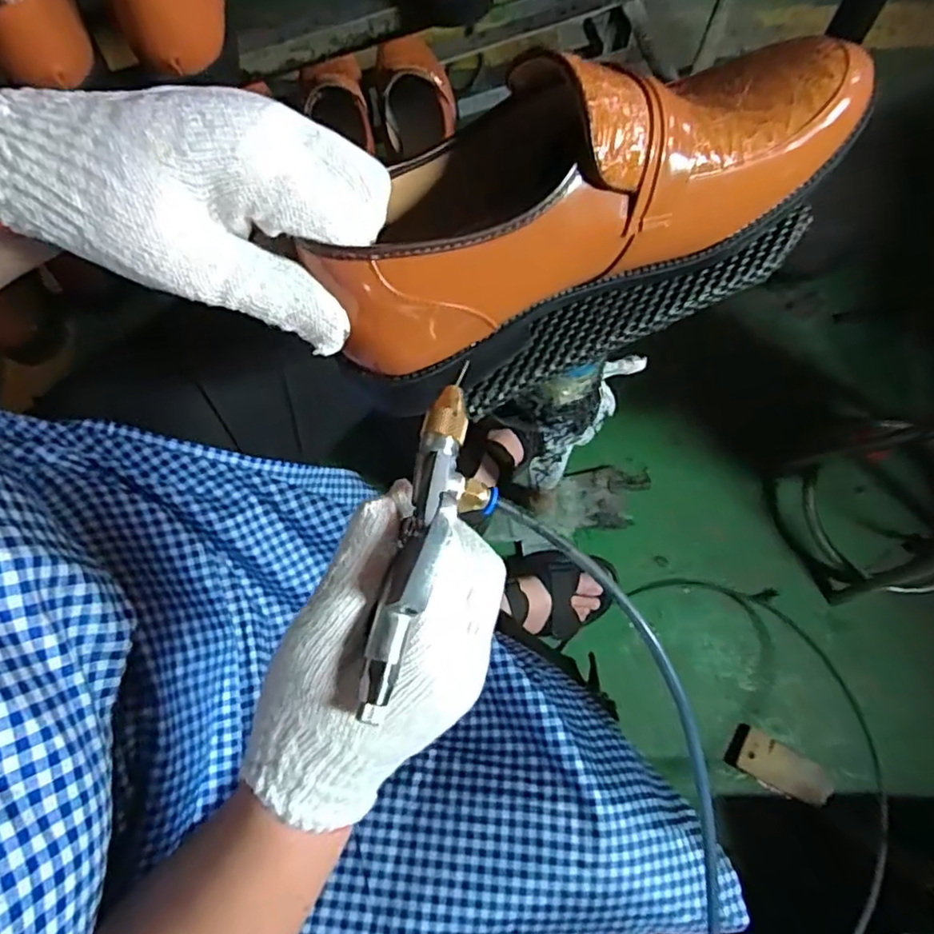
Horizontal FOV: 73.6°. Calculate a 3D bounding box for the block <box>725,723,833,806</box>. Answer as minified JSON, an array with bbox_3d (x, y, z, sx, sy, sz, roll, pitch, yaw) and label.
[{"bbox_3d":[0.416,0.399,0.829,0.131,0.023,0.058,27,79,8],"label":"block"}]

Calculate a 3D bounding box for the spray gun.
[{"bbox_3d":[-0.011,0.025,0.230,0.032,0.036,0.126,14,68,5],"label":"spray gun"}]

